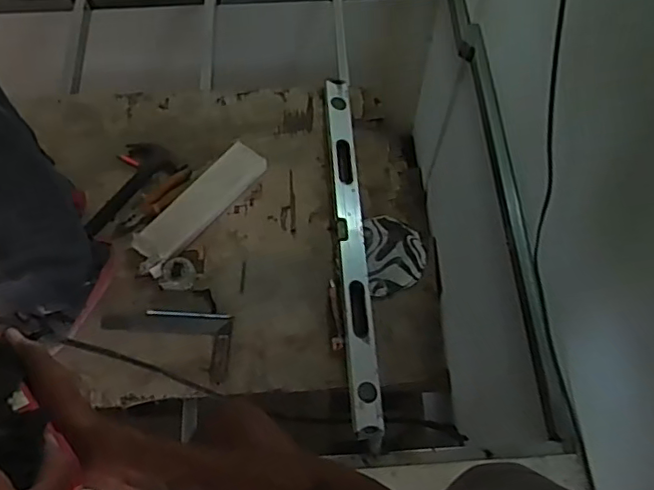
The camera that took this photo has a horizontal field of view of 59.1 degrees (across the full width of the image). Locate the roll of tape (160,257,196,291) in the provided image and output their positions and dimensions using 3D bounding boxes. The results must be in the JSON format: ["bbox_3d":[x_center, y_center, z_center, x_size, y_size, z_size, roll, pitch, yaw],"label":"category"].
[{"bbox_3d":[-0.292,0.058,1.138,0.063,0.024,0.064,0,65,-1],"label":"roll of tape"}]

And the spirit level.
[{"bbox_3d":[0.049,-0.016,1.183,0.056,0.037,0.781,-3,65,-3],"label":"spirit level"}]

